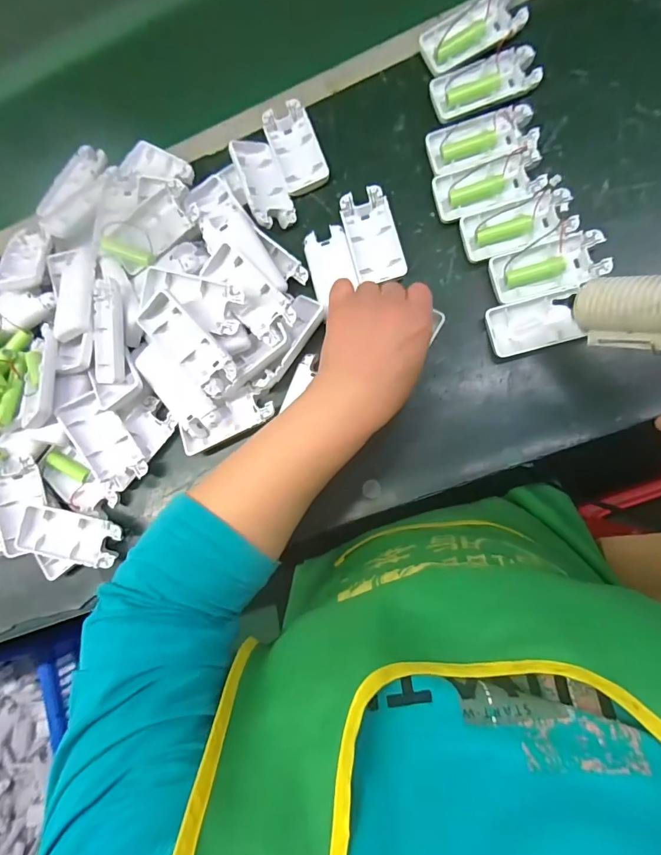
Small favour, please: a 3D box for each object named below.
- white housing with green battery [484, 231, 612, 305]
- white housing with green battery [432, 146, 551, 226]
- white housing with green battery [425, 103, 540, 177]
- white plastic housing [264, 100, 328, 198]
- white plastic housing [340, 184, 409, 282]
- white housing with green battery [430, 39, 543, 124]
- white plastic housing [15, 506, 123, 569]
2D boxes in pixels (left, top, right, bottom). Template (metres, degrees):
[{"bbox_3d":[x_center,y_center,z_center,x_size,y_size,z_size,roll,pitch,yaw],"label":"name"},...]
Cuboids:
[{"bbox_3d":[0.191,-0.141,0.384,0.093,0.016,0.044,-17,83,7],"label":"white housing with green battery"},{"bbox_3d":[0.145,-0.221,0.399,0.095,0.016,0.047,-16,83,7],"label":"white housing with green battery"},{"bbox_3d":[0.140,-0.265,0.402,0.094,0.019,0.048,-15,83,7],"label":"white housing with green battery"},{"bbox_3d":[-0.035,-0.282,0.440,0.044,0.012,0.092,-22,82,6],"label":"white plastic housing"},{"bbox_3d":[0.040,-0.181,0.415,0.047,0.014,0.091,-15,83,7],"label":"white plastic housing"},{"bbox_3d":[0.145,-0.323,0.408,0.094,0.014,0.046,-19,83,6],"label":"white housing with green battery"},{"bbox_3d":[-0.248,0.107,0.419,0.093,0.027,0.046,11,87,9],"label":"white plastic housing"}]

